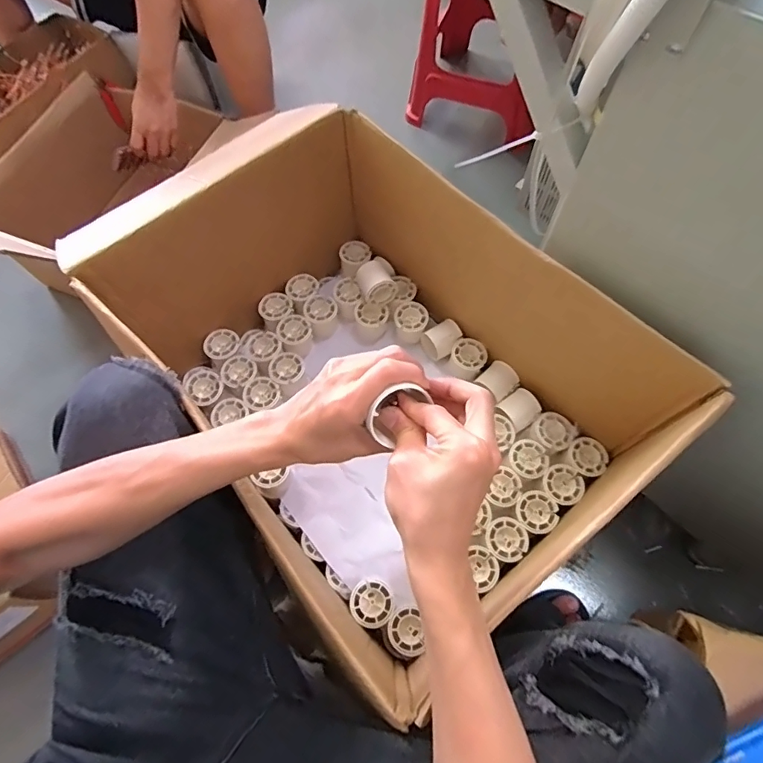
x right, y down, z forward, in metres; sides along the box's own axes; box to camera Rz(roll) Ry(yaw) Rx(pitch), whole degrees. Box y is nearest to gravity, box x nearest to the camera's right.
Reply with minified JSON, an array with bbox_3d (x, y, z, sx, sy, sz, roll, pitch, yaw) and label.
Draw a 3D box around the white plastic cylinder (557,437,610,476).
[{"bbox_3d":[0.292,0.114,0.664,0.053,0.046,0.054,-1,66,2],"label":"white plastic cylinder"}]

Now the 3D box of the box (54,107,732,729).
[{"bbox_3d":[0.000,-0.019,0.608,0.451,0.284,0.570,-38,70,-13],"label":"box"}]

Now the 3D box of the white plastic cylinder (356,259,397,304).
[{"bbox_3d":[-0.008,-0.160,0.744,0.053,0.044,0.062,-21,67,-6],"label":"white plastic cylinder"}]

